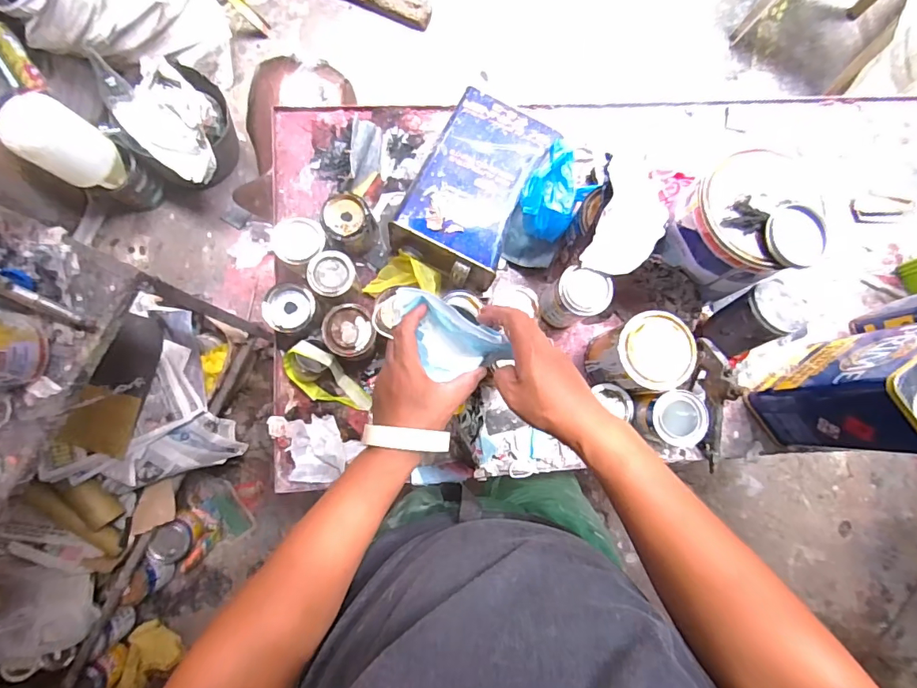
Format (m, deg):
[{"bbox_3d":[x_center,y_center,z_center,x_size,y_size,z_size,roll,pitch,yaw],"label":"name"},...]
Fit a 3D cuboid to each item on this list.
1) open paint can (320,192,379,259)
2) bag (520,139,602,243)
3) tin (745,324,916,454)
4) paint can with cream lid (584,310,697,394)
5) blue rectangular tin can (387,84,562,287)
[{"bbox_3d":[-0.161,-0.178,0.705,0.078,0.077,0.079,-11,85,-4],"label":"open paint can"},{"bbox_3d":[0.138,-0.214,0.666,0.084,0.079,0.109,38,84,1],"label":"bag"},{"bbox_3d":[0.550,0.061,0.631,0.164,0.247,0.113,-34,87,-6],"label":"tin"},{"bbox_3d":[0.262,0.016,0.681,0.104,0.134,0.104,0,84,-3],"label":"paint can with cream lid"},{"bbox_3d":[0.025,-0.227,0.689,0.162,0.097,0.262,29,84,0],"label":"blue rectangular tin can"}]

